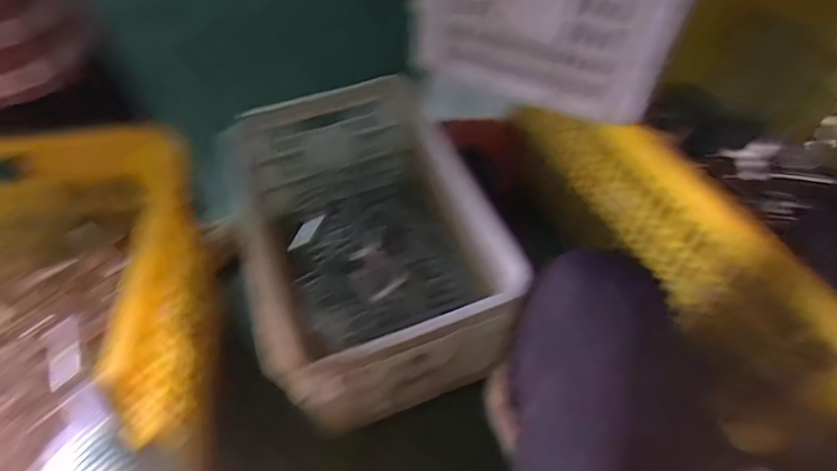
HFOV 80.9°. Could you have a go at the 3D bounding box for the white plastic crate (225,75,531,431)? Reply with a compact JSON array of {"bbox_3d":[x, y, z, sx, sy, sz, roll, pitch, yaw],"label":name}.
[{"bbox_3d":[-0.089,0.002,0.852,0.336,0.275,0.509,-10,51,-13],"label":"white plastic crate"}]

